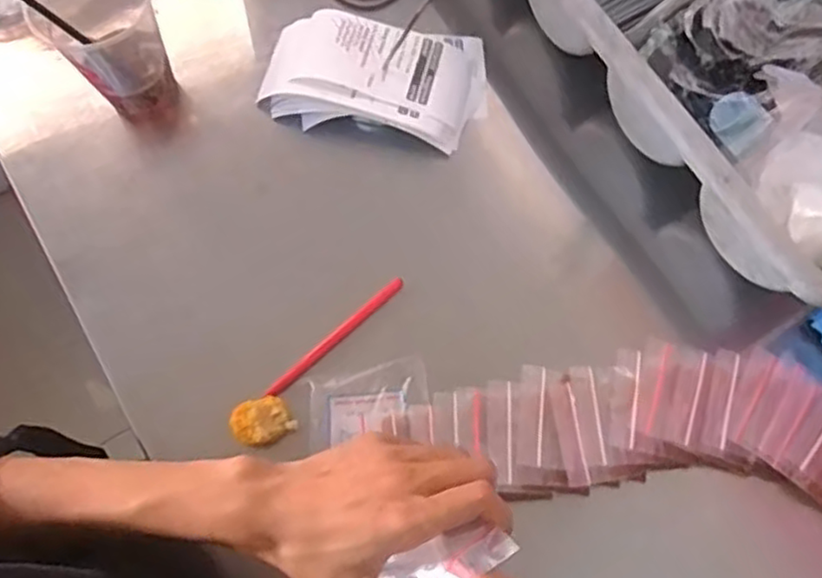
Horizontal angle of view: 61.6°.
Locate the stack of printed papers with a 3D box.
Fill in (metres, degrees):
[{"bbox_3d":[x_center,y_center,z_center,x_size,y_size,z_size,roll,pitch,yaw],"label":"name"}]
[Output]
[{"bbox_3d":[-0.029,-0.175,0.572,0.183,0.040,0.106,8,72,1],"label":"stack of printed papers"}]

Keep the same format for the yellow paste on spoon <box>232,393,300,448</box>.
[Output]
[{"bbox_3d":[-0.104,0.093,0.485,0.039,0.017,0.032,-25,74,-9],"label":"yellow paste on spoon"}]

